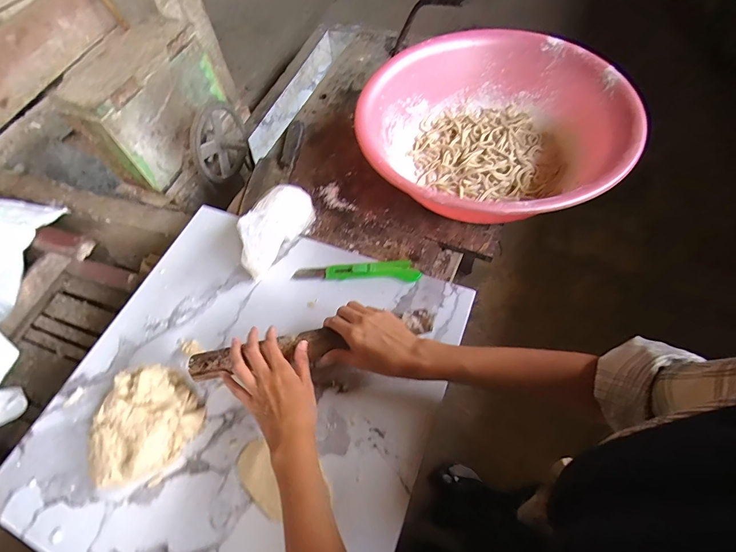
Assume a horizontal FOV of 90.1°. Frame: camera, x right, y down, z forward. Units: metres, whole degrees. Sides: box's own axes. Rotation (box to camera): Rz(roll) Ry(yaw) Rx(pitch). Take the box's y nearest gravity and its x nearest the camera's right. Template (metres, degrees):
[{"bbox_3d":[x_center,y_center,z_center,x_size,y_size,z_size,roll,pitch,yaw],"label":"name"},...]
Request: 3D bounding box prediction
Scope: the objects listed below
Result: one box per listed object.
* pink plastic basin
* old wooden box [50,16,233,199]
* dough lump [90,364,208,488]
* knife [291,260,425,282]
[{"bbox_3d":[0.198,-0.228,0.613,0.390,0.139,0.401,-2,59,3],"label":"pink plastic basin"},{"bbox_3d":[-0.522,-0.414,0.910,0.158,0.248,0.342,14,61,12],"label":"old wooden box"},{"bbox_3d":[-0.280,0.183,0.443,0.130,0.072,0.105,-35,63,-16],"label":"dough lump"},{"bbox_3d":[-0.018,-0.008,0.562,0.191,0.019,0.032,2,60,5],"label":"knife"}]

